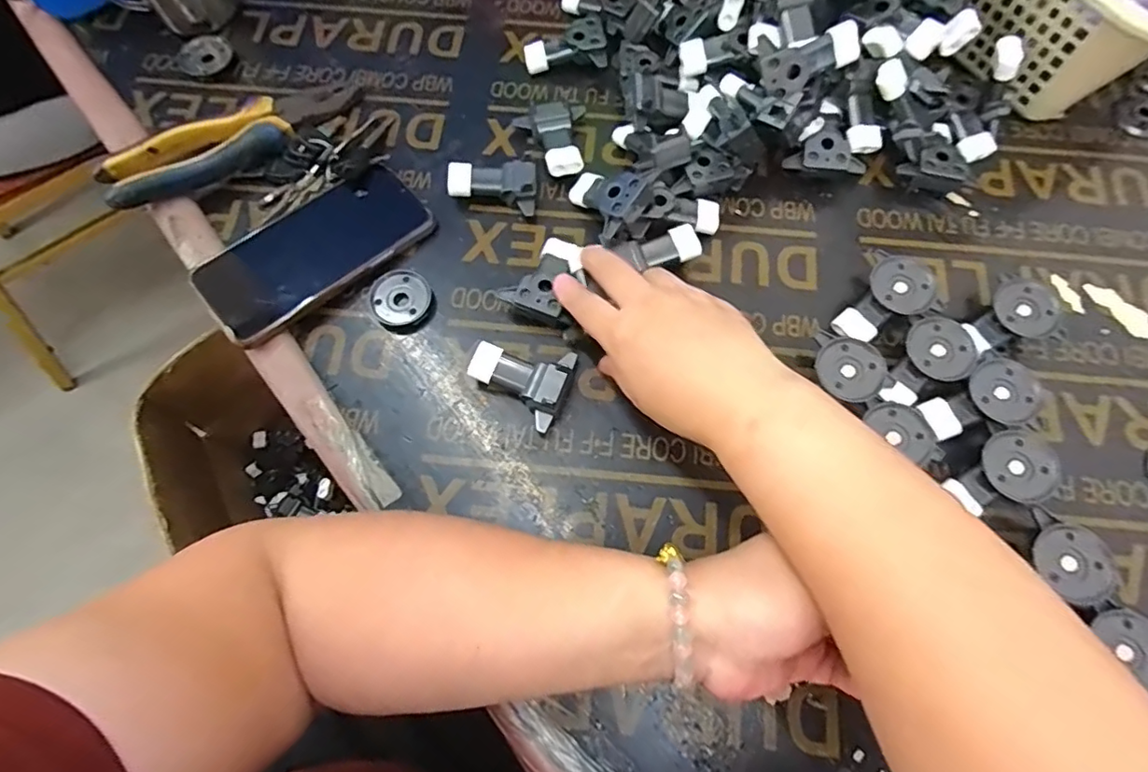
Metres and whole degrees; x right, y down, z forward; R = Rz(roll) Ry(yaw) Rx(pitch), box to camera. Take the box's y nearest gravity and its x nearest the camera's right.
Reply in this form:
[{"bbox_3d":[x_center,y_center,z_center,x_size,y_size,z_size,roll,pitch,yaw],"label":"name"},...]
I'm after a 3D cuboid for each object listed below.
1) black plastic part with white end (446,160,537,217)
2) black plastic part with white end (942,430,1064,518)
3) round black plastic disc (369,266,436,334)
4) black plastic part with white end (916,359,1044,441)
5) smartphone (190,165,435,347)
[{"bbox_3d":[-0.059,-0.155,0.425,0.065,0.023,0.040,13,72,5],"label":"black plastic part with white end"},{"bbox_3d":[0.266,0.054,0.349,0.055,0.029,0.040,-21,73,-7],"label":"black plastic part with white end"},{"bbox_3d":[-0.123,-0.061,0.399,0.045,0.010,0.042,0,71,0],"label":"round black plastic disc"},{"bbox_3d":[0.263,0.010,0.367,0.064,0.030,0.043,-6,72,-2],"label":"black plastic part with white end"},{"bbox_3d":[-0.186,-0.098,0.406,0.161,0.019,0.074,-41,76,-12],"label":"smartphone"}]

